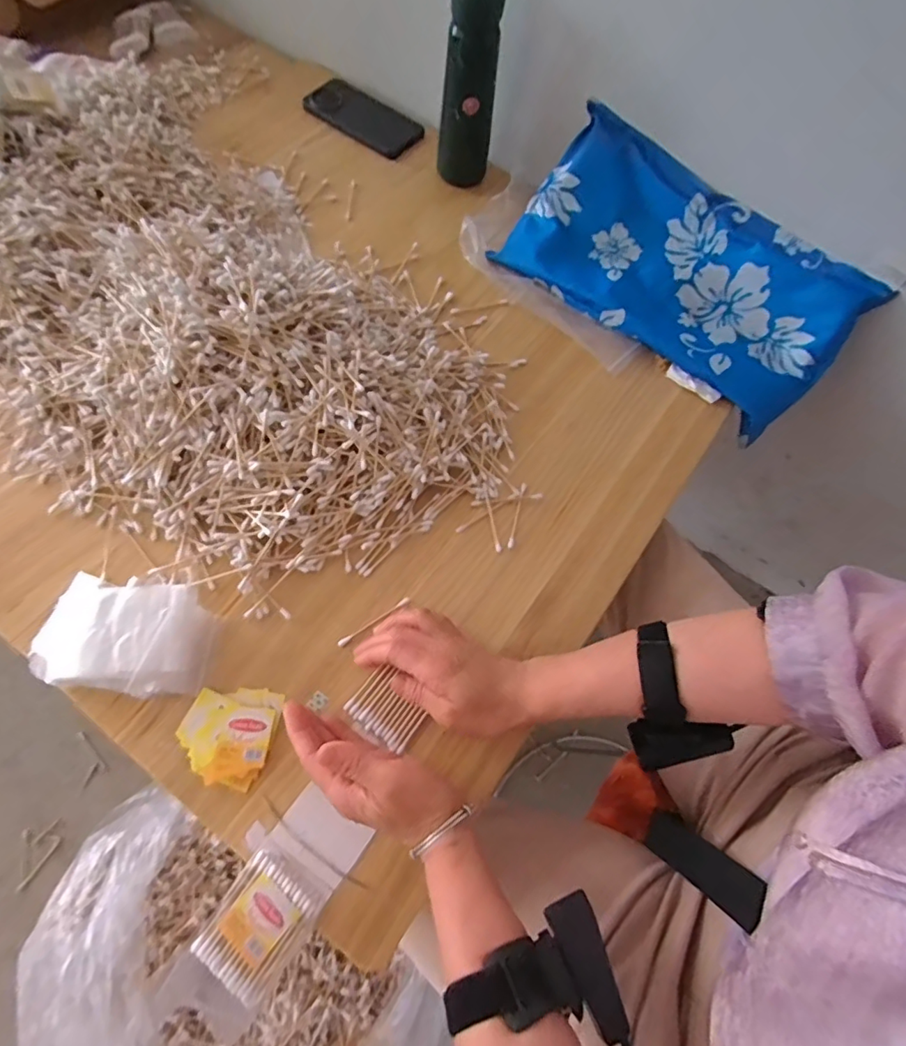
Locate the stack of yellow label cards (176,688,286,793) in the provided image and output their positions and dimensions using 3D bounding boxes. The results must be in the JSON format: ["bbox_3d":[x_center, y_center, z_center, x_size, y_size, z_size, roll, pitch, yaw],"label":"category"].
[{"bbox_3d":[-0.174,0.161,0.400,0.067,0.013,0.069,12,66,0],"label":"stack of yellow label cards"}]

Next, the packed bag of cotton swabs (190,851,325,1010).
[{"bbox_3d":[-0.134,0.276,0.358,0.059,0.011,0.069,35,68,10],"label":"packed bag of cotton swabs"}]

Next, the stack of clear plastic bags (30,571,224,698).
[{"bbox_3d":[-0.253,0.087,0.409,0.123,0.032,0.089,10,69,-1],"label":"stack of clear plastic bags"}]

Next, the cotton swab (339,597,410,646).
[{"bbox_3d":[-0.067,0.084,0.447,0.070,0.009,0.005,-33,73,-18],"label":"cotton swab"}]

